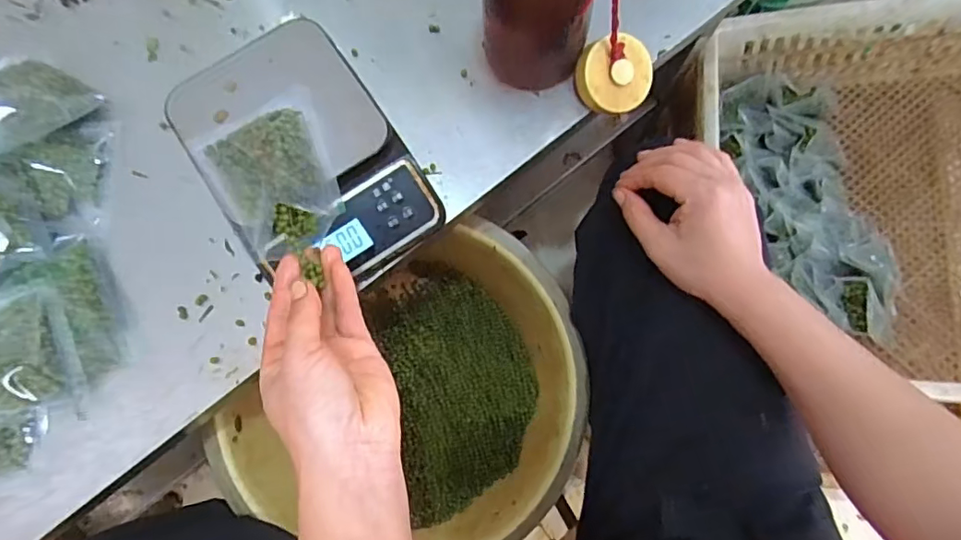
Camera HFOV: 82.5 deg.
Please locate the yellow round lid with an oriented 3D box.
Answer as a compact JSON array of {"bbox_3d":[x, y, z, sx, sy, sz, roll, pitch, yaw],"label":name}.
[{"bbox_3d":[0.119,-0.171,0.483,0.063,0.019,0.062,-2,100,-12],"label":"yellow round lid"}]

